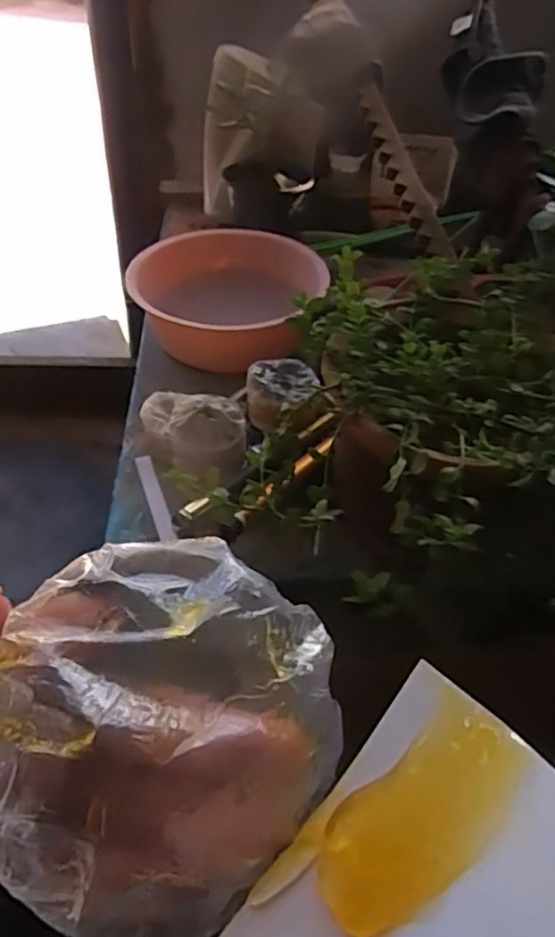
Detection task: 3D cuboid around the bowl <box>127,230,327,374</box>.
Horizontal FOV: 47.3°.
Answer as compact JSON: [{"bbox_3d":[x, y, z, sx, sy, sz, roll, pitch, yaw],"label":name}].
[{"bbox_3d":[-0.100,-0.250,0.985,0.309,0.133,0.269,12,44,9],"label":"bowl"}]

